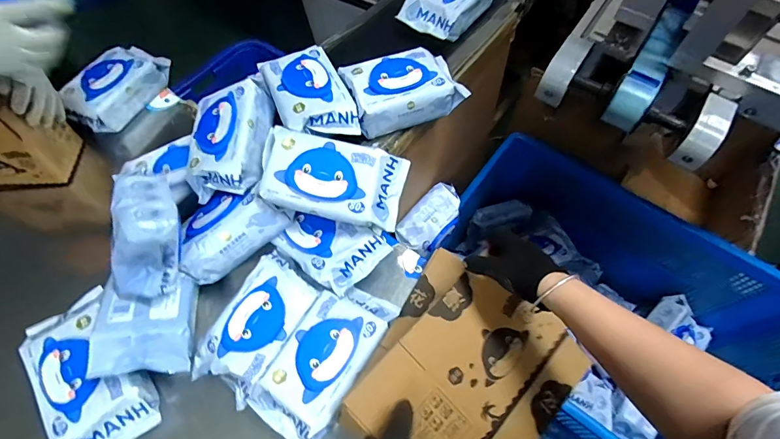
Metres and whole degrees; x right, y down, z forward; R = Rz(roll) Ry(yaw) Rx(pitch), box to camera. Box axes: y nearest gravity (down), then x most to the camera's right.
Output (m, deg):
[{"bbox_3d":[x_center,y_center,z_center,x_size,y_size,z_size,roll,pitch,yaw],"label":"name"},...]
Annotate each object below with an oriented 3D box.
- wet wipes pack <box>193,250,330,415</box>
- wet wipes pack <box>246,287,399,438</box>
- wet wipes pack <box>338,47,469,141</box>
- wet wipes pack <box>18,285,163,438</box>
[{"bbox_3d":[-0.186,0.150,0.573,0.105,0.056,0.188,29,65,15],"label":"wet wipes pack"},{"bbox_3d":[-0.086,0.183,0.548,0.110,0.045,0.215,30,65,16],"label":"wet wipes pack"},{"bbox_3d":[0.022,-0.219,0.667,0.207,0.066,0.123,-23,63,-12],"label":"wet wipes pack"},{"bbox_3d":[-0.412,0.201,0.548,0.111,0.054,0.230,-33,66,-17],"label":"wet wipes pack"}]

